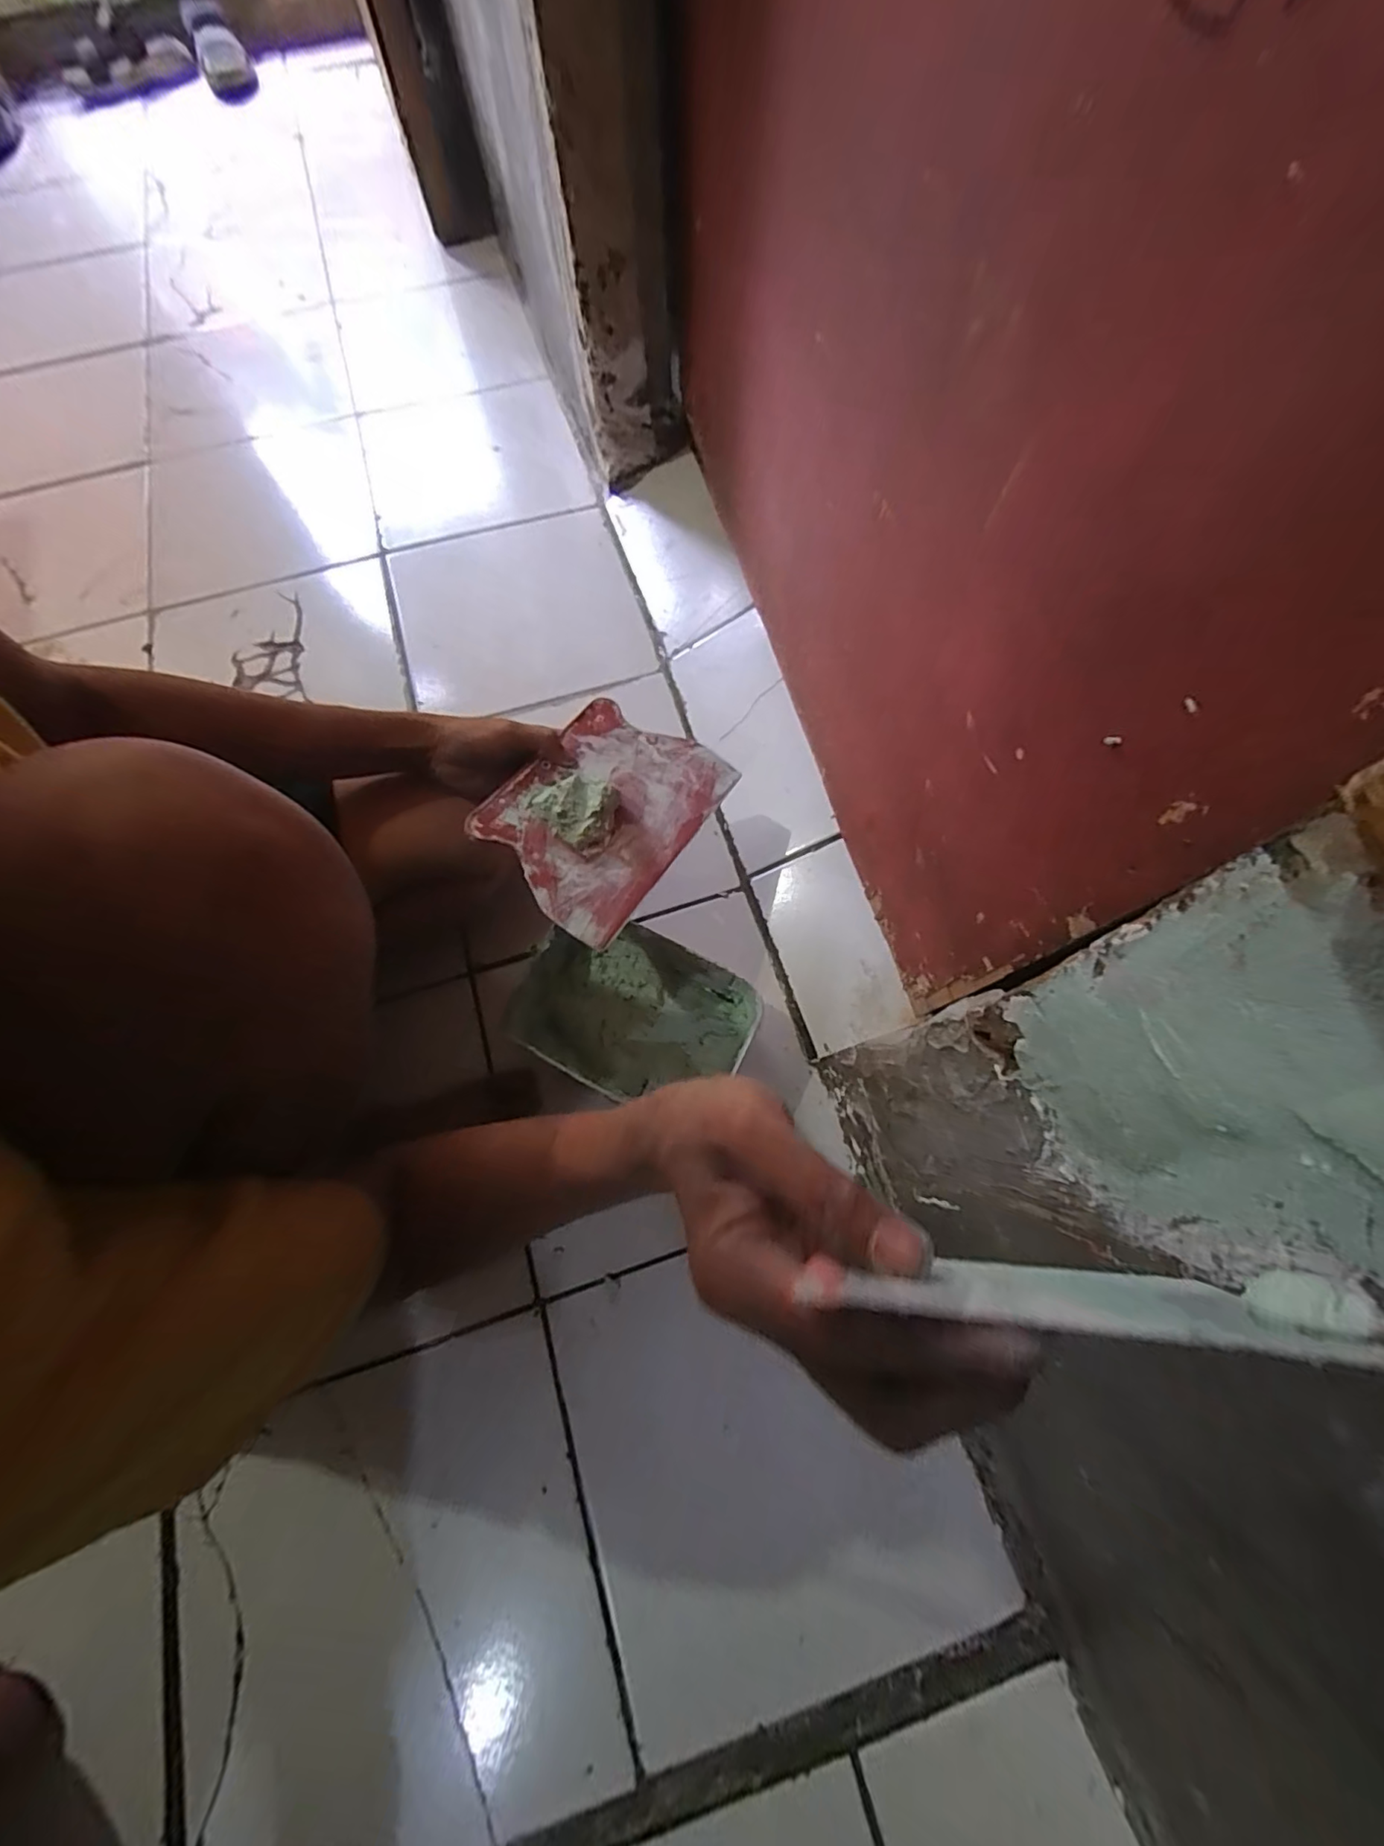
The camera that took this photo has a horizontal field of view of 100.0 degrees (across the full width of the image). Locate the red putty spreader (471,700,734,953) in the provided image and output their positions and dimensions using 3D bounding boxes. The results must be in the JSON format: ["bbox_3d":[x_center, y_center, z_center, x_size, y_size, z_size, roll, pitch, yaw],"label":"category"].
[{"bbox_3d":[-0.068,-0.097,0.467,0.141,0.020,0.204,35,63,2],"label":"red putty spreader"}]

